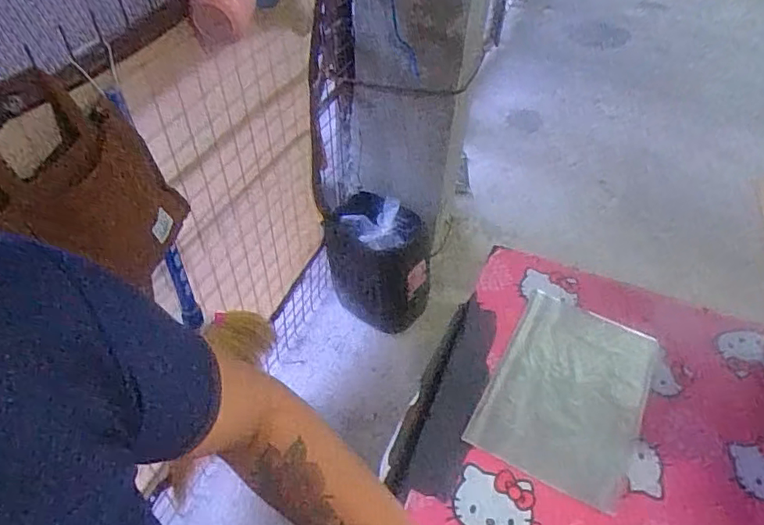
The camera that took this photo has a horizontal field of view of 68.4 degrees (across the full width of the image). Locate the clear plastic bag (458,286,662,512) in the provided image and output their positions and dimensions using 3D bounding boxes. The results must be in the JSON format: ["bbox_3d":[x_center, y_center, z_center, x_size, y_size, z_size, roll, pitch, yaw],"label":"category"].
[{"bbox_3d":[0.225,0.146,0.672,0.165,0.005,0.259,24,49,18],"label":"clear plastic bag"}]

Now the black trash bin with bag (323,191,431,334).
[{"bbox_3d":[-0.014,-0.003,1.777,0.355,0.326,0.213,32,52,24],"label":"black trash bin with bag"}]

